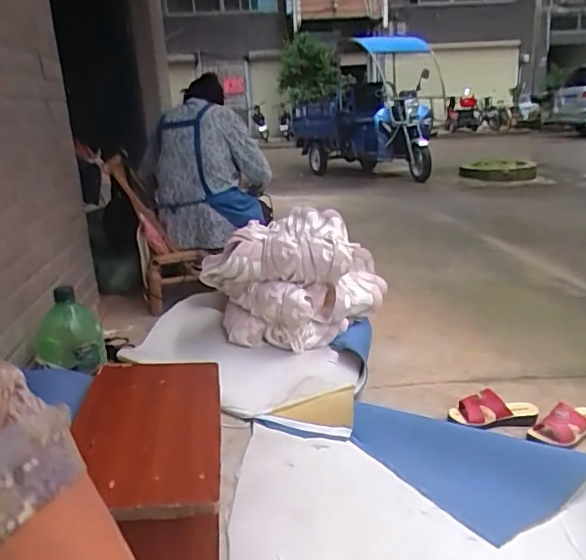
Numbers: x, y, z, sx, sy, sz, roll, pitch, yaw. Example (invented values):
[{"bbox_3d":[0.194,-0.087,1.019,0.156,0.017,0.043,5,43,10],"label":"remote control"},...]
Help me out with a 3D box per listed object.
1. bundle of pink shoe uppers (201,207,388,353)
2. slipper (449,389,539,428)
[{"bbox_3d":[-0.002,0.008,1.783,0.493,0.373,0.351,6,20,29],"label":"bundle of pink shoe uppers"},{"bbox_3d":[0.486,0.312,1.334,0.210,0.078,0.070,-5,19,-12],"label":"slipper"}]

